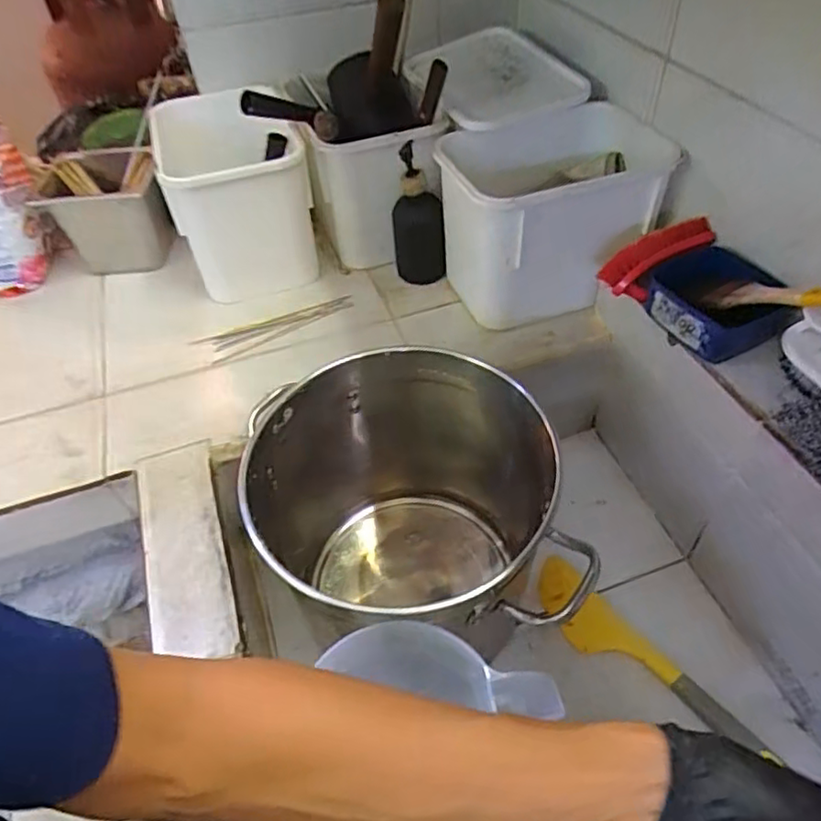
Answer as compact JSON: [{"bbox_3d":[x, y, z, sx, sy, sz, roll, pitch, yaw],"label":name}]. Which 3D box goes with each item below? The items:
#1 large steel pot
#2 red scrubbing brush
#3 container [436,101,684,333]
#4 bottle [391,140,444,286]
[{"bbox_3d":[-0.002,0.128,0.747,0.347,0.311,0.360,-3,48,3],"label":"large steel pot"},{"bbox_3d":[0.300,-0.185,0.766,0.143,0.049,0.055,-27,51,-17],"label":"red scrubbing brush"},{"bbox_3d":[0.195,-0.262,0.863,0.270,0.202,0.213,-16,49,-10],"label":"container"},{"bbox_3d":[0.010,-0.276,0.895,0.062,0.179,0.053,-15,48,-9],"label":"bottle"}]

